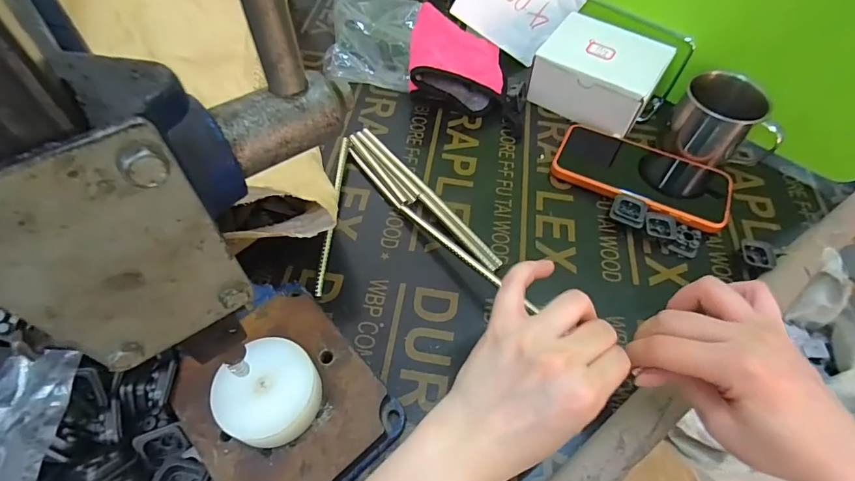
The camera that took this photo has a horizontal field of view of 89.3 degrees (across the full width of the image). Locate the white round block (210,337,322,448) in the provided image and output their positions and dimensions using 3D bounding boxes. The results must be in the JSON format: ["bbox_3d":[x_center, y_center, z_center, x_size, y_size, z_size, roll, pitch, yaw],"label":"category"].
[{"bbox_3d":[-0.096,0.094,0.265,0.056,0.028,0.057,2,56,-3],"label":"white round block"}]

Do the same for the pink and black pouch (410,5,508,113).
[{"bbox_3d":[0.030,-0.197,0.489,0.108,0.038,0.100,12,64,-20],"label":"pink and black pouch"}]

